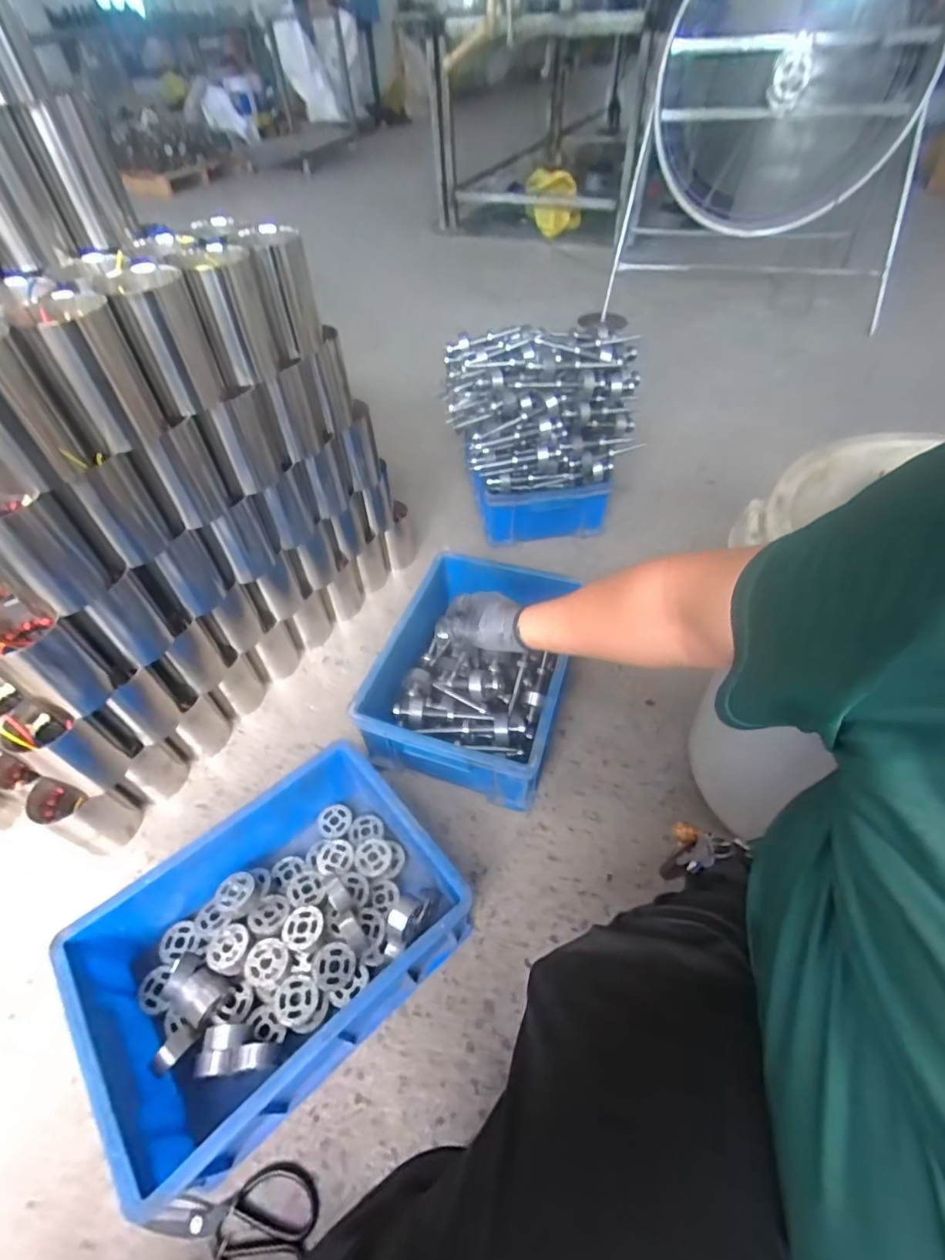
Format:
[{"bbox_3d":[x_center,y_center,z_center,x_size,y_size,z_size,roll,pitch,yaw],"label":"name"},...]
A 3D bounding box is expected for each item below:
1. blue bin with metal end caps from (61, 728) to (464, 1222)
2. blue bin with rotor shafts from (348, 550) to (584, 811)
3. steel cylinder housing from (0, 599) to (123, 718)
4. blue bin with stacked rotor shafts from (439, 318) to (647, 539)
[{"bbox_3d":[-0.242,0.391,0.678,0.407,0.146,0.299,-35,57,-25],"label":"blue bin with metal end caps"},{"bbox_3d":[0.012,0.066,0.956,0.308,0.147,0.428,12,51,12],"label":"blue bin with rotor shafts"},{"bbox_3d":[-0.534,0.041,0.658,0.087,0.138,0.081,21,53,18],"label":"steel cylinder housing"},{"bbox_3d":[0.152,-0.447,1.214,0.407,0.384,0.242,-4,49,-1],"label":"blue bin with stacked rotor shafts"}]

